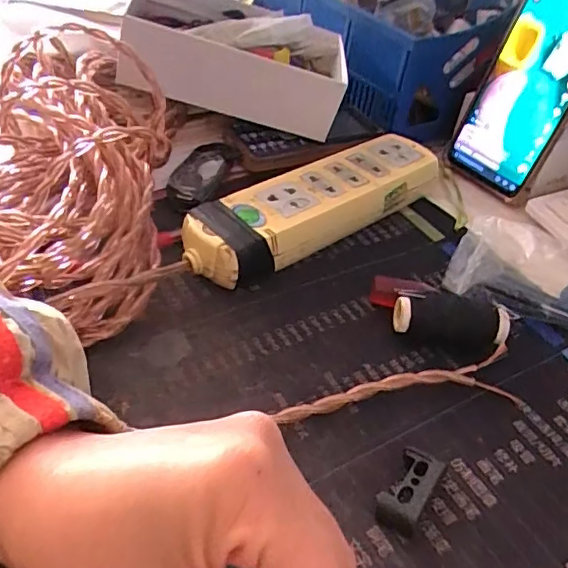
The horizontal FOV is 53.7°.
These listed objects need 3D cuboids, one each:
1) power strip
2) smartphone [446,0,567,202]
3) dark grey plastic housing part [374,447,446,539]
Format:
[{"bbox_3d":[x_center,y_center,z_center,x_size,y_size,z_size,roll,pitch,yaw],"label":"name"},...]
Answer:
[{"bbox_3d":[0.024,-0.059,0.394,0.210,0.035,0.056,-30,54,-32],"label":"power strip"},{"bbox_3d":[0.191,-0.154,0.439,0.013,0.163,0.080,-11,43,-44],"label":"smartphone"},{"bbox_3d":[0.057,0.095,0.257,0.019,0.013,0.038,27,49,21],"label":"dark grey plastic housing part"}]

